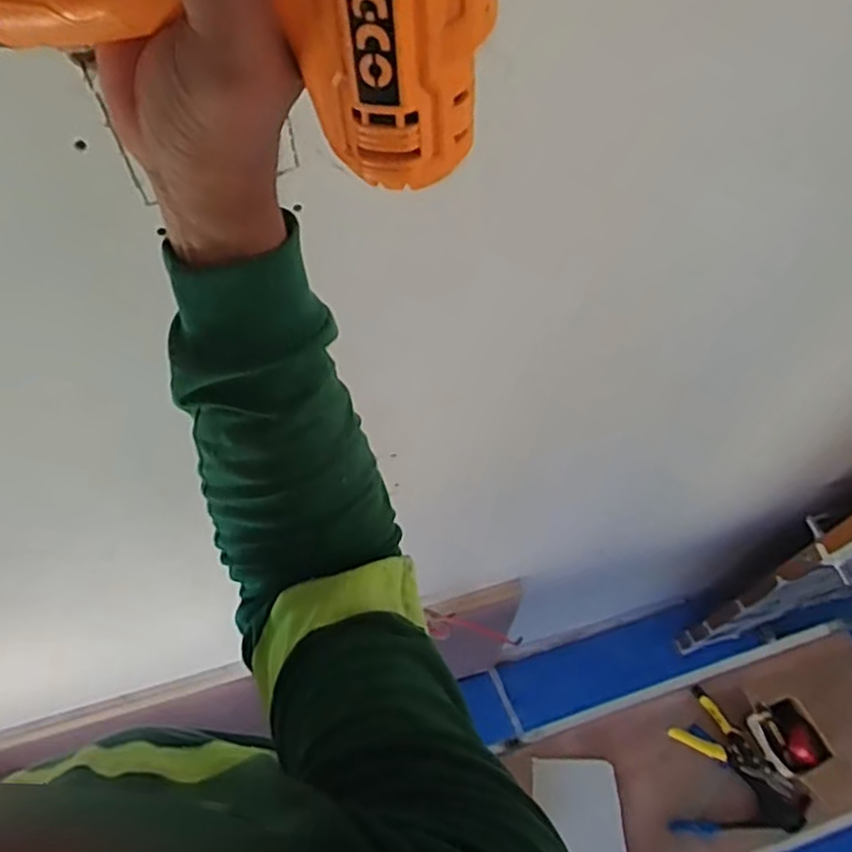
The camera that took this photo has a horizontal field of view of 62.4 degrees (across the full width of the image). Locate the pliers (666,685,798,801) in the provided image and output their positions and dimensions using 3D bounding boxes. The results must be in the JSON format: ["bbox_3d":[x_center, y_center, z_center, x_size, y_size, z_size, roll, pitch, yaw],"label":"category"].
[{"bbox_3d":[0.621,0.639,1.409,0.233,0.050,0.125,33,67,17],"label":"pliers"}]

